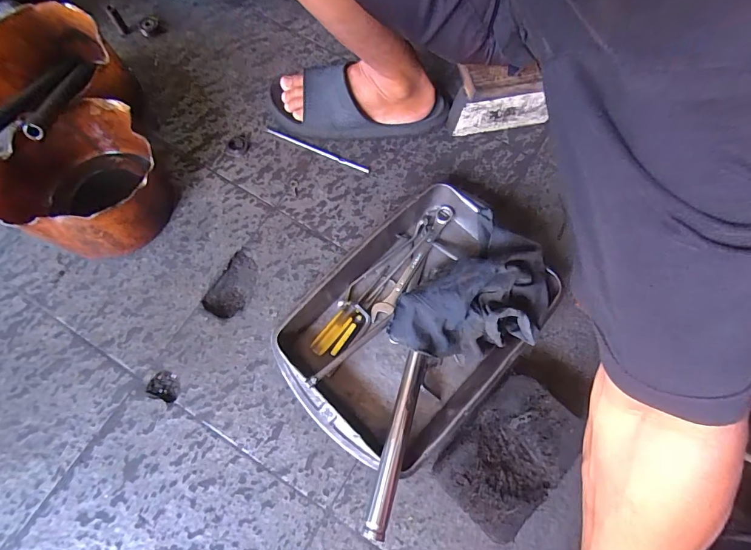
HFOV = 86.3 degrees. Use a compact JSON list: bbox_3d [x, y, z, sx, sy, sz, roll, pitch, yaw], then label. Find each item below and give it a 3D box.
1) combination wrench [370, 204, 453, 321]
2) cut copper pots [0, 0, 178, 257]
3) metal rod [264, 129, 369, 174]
[{"bbox_3d":[0.055,-0.018,0.581,0.024,0.018,0.201,33,74,8],"label":"combination wrench"},{"bbox_3d":[-0.444,-0.216,0.569,0.198,0.140,0.395,-26,75,-10],"label":"cut copper pots"},{"bbox_3d":[-0.094,-0.201,0.643,0.179,0.005,0.011,23,73,5],"label":"metal rod"}]

